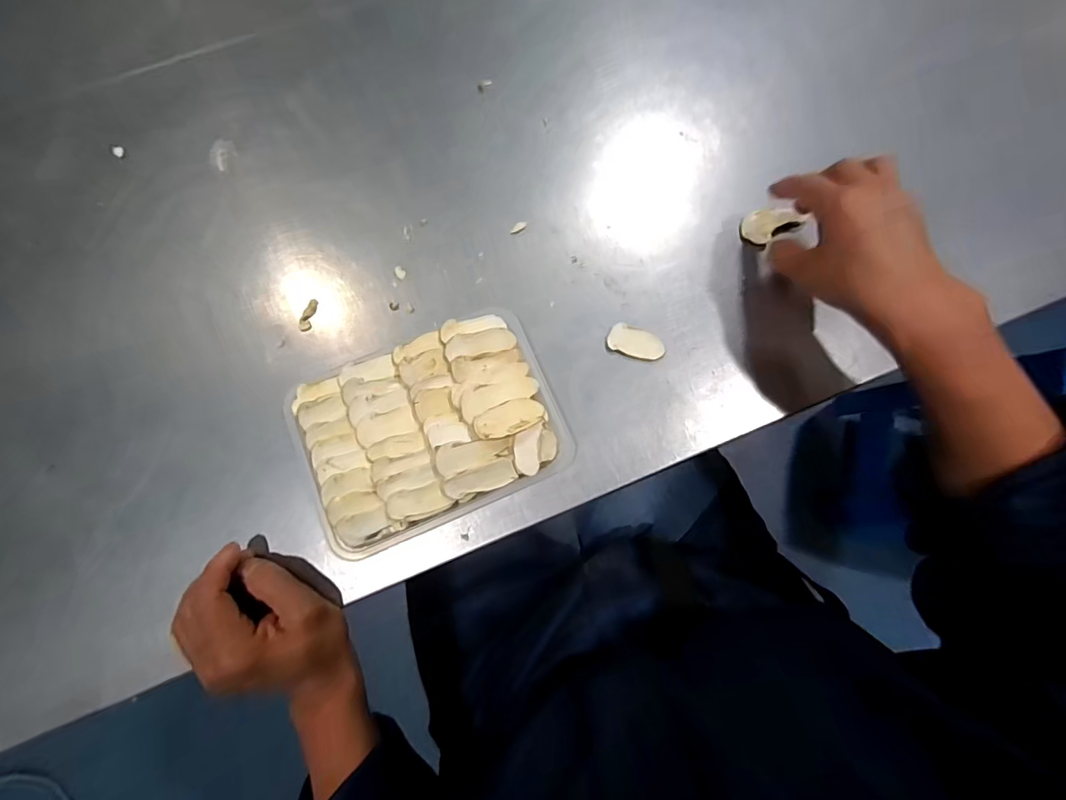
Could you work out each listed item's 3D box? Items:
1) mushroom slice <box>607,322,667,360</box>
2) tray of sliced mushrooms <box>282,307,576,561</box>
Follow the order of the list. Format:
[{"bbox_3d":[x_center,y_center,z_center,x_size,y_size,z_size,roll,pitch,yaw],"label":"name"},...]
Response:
[{"bbox_3d":[0.082,-0.046,0.375,0.044,0.004,0.023,19,79,5],"label":"mushroom slice"},{"bbox_3d":[-0.074,0.020,0.349,0.181,0.037,0.130,-25,79,-4],"label":"tray of sliced mushrooms"}]

